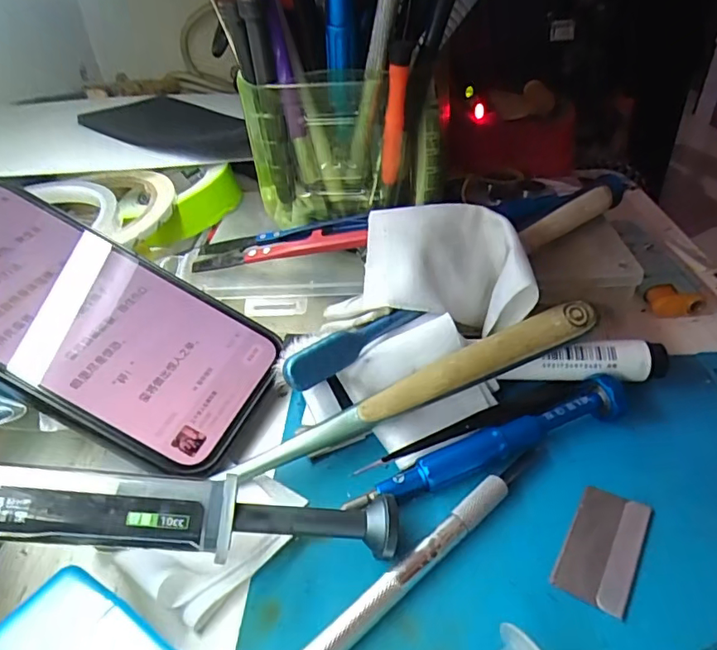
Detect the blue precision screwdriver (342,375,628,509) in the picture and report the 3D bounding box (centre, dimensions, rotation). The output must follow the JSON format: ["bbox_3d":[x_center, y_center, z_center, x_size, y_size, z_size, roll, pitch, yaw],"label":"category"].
[{"bbox_3d":[0.045,0.039,0.175,0.099,0.013,0.012,-18,38,-17],"label":"blue precision screwdriver"}]

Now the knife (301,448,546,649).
[{"bbox_3d":[0.009,0.072,0.146,0.127,0.008,0.007,-30,43,-30],"label":"knife"}]

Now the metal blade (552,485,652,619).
[{"bbox_3d":[0.071,0.063,0.154,0.018,0.004,0.037,19,42,29],"label":"metal blade"}]

